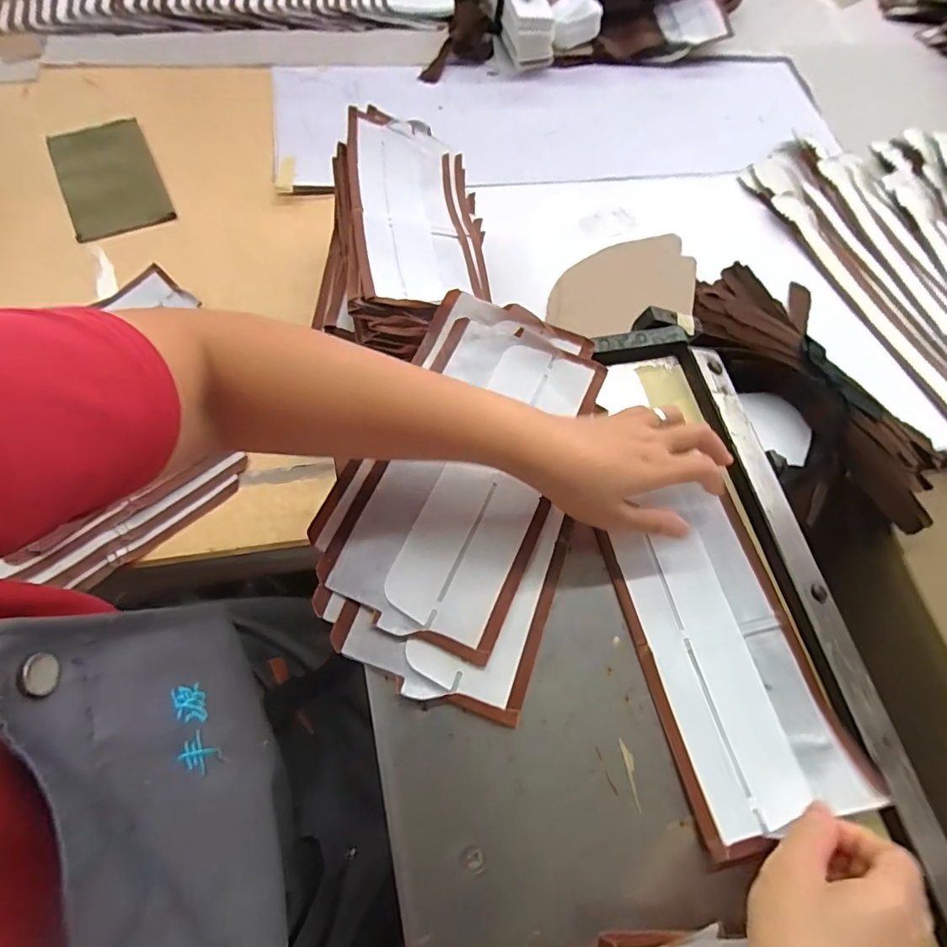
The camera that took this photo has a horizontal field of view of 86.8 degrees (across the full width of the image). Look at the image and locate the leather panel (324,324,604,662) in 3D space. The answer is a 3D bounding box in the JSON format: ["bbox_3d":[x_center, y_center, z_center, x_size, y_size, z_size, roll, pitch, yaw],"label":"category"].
[{"bbox_3d":[0.000,-0.003,0.353,0.117,0.011,0.234,23,71,7],"label":"leather panel"}]

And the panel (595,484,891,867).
[{"bbox_3d":[0.158,0.109,0.321,0.104,0.013,0.203,-13,69,-8],"label":"panel"}]

